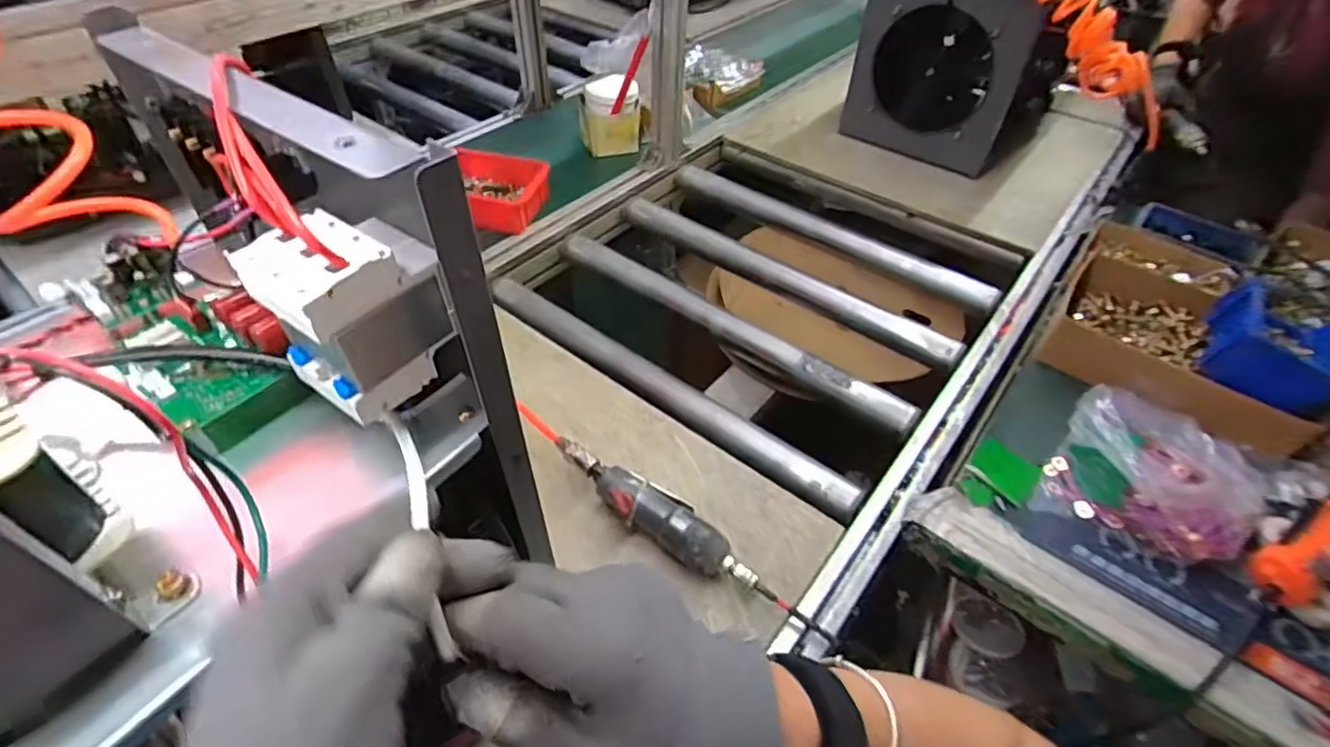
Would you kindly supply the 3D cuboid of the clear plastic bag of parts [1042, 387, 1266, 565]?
[{"bbox_3d":[0.492,0.085,0.605,0.169,0.086,0.163,26,51,21],"label":"clear plastic bag of parts"}]

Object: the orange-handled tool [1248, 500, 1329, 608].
[{"bbox_3d":[0.568,0.155,0.539,0.118,0.040,0.050,-33,54,-8],"label":"orange-handled tool"}]

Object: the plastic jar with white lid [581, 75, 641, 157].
[{"bbox_3d":[-0.099,-0.466,1.129,0.105,0.122,0.100,1,47,-1],"label":"plastic jar with white lid"}]

